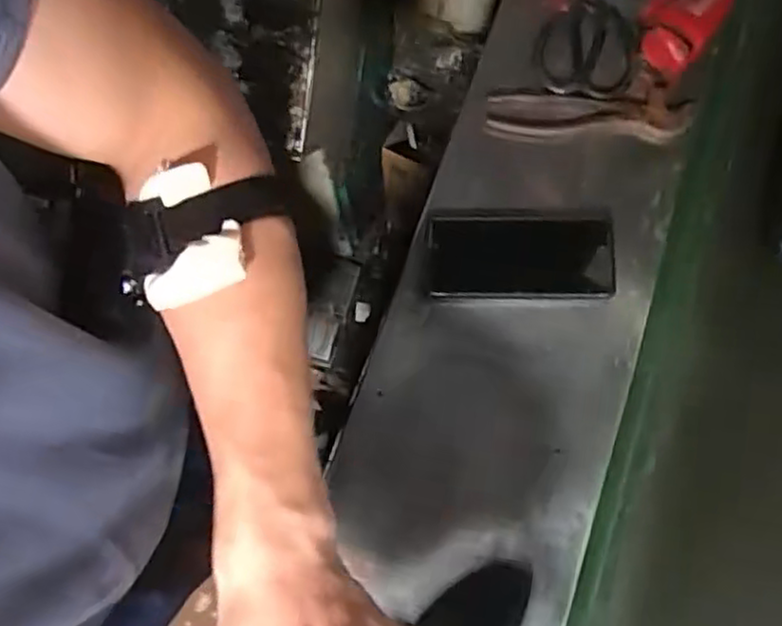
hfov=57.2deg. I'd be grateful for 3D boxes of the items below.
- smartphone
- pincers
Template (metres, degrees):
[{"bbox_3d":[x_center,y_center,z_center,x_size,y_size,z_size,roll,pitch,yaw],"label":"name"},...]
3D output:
[{"bbox_3d":[0.118,-0.050,0.655,0.166,0.012,0.081,1,74,2],"label":"smartphone"},{"bbox_3d":[0.195,-0.194,0.706,0.201,0.017,0.060,3,74,2],"label":"pincers"}]

